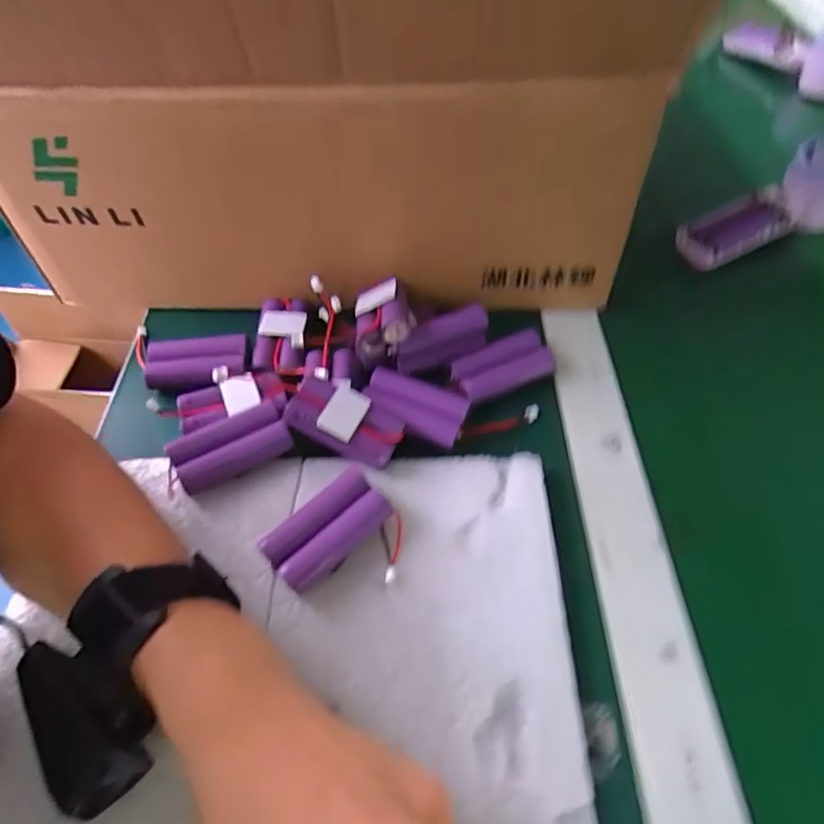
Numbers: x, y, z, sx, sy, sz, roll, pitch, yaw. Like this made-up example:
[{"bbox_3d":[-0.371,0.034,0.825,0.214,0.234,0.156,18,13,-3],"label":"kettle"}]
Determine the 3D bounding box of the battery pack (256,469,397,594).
[{"bbox_3d":[-0.044,0.063,0.301,0.064,0.016,0.034,-38,60,-25],"label":"battery pack"}]

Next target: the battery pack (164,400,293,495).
[{"bbox_3d":[-0.106,0.021,0.333,0.065,0.016,0.030,-26,55,-18],"label":"battery pack"}]

